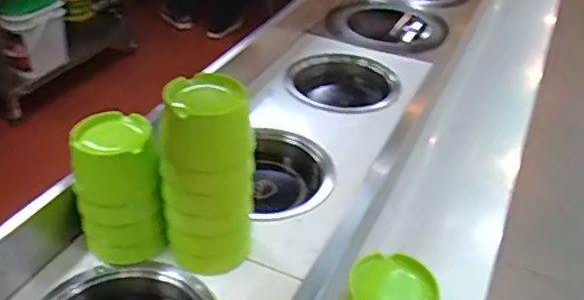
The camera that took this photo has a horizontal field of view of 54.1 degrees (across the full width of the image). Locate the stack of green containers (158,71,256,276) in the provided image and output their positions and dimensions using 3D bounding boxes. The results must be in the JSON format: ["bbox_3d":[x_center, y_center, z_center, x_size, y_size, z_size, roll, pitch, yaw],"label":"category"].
[{"bbox_3d":[-0.102,0.028,0.695,0.107,0.225,0.107,-4,37,-10],"label":"stack of green containers"}]

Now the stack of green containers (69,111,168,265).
[{"bbox_3d":[-0.218,0.050,0.720,0.100,0.167,0.092,-9,38,-16],"label":"stack of green containers"}]

